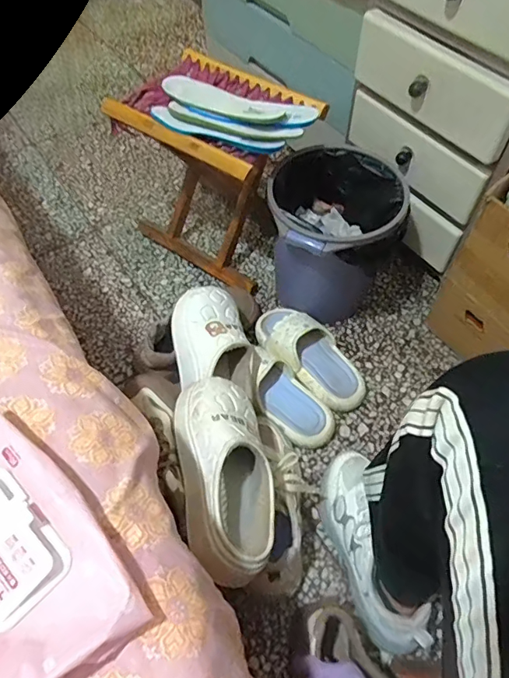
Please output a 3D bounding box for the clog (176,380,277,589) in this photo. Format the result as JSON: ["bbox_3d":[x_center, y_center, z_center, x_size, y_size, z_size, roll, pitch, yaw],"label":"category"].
[{"bbox_3d":[-0.037,0.156,0.572,0.107,0.085,0.253,-10,58,-5],"label":"clog"}]

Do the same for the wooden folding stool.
[{"bbox_3d":[-0.060,-0.319,0.911,0.326,0.313,0.246,35,63,22],"label":"wooden folding stool"}]

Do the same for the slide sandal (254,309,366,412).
[{"bbox_3d":[0.102,0.023,0.834,0.109,0.079,0.239,-36,62,-21],"label":"slide sandal"}]

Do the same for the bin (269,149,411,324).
[{"bbox_3d":[0.138,-0.173,0.851,0.219,0.247,0.246,5,58,4],"label":"bin"}]

